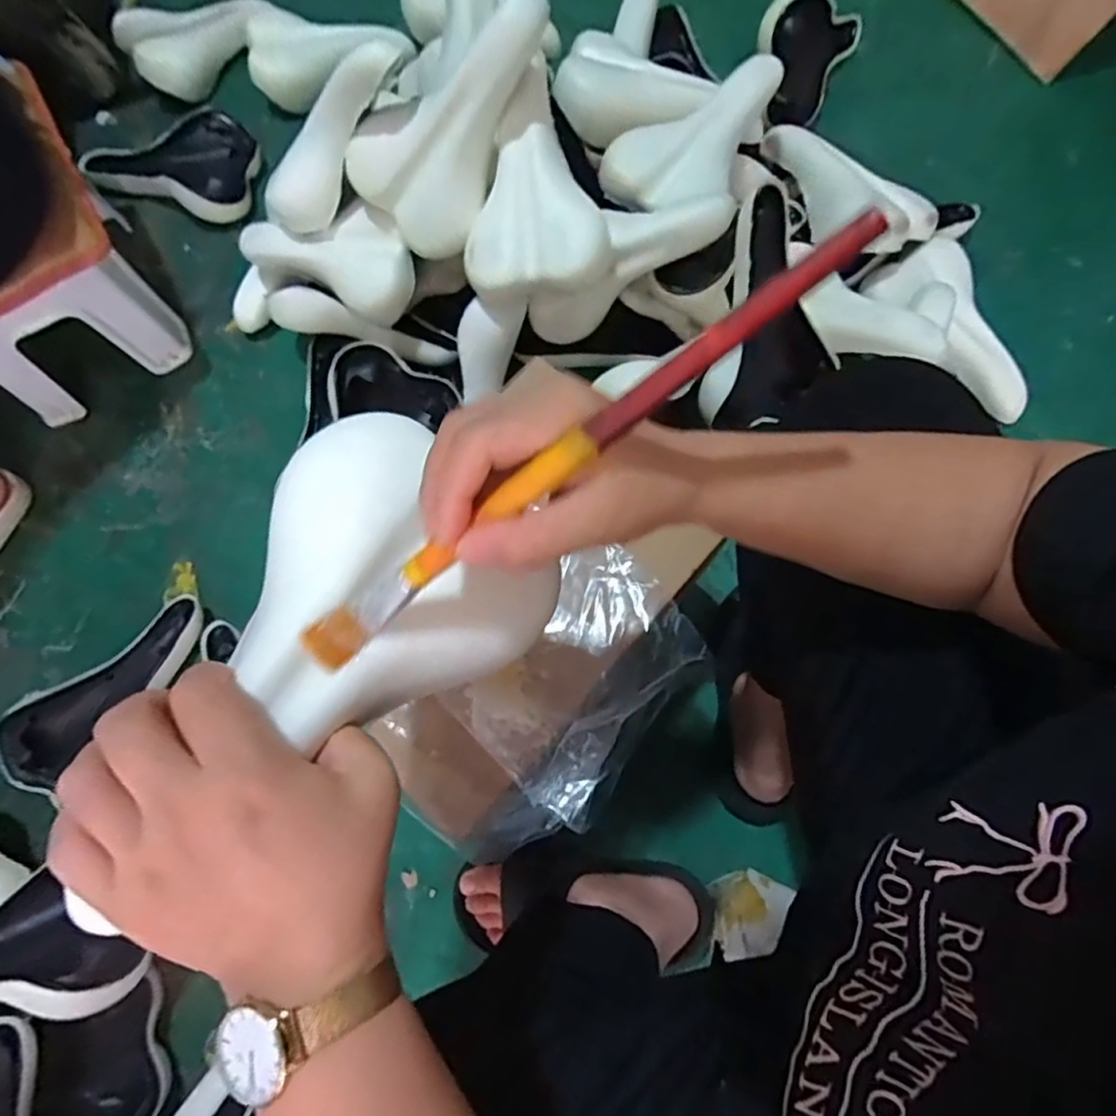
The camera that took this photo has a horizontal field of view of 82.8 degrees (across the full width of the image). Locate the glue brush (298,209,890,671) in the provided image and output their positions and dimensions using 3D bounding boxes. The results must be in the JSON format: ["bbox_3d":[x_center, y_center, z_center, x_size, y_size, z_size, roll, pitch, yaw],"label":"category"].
[{"bbox_3d":[-0.003,-0.034,0.248,0.271,0.019,0.020,-36,73,20],"label":"glue brush"}]

